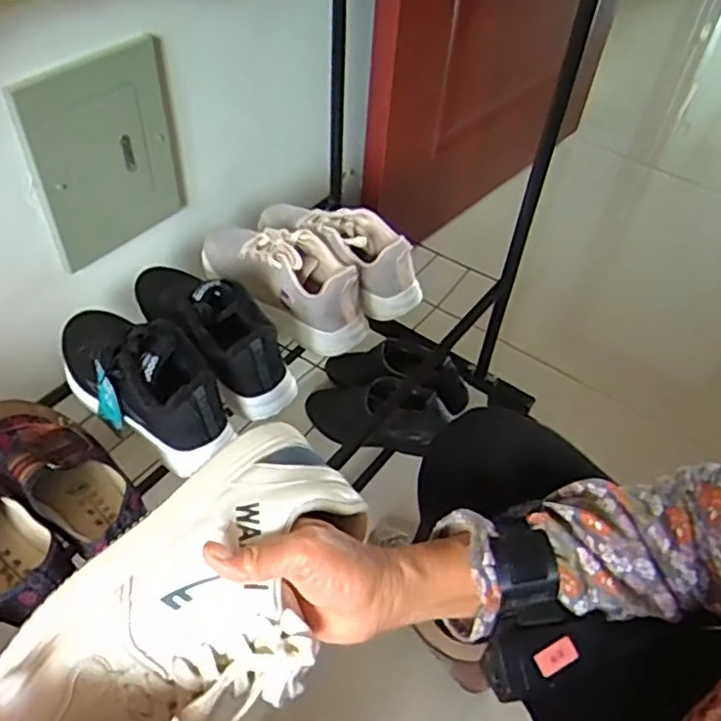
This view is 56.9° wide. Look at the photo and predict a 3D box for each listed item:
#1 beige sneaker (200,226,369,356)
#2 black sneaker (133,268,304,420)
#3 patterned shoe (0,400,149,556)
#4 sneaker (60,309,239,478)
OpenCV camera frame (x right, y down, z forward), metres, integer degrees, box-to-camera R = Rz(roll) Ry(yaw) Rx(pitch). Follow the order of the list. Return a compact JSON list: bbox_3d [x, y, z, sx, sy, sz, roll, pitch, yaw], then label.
[{"bbox_3d":[-0.096,-0.110,0.818,0.099,0.090,0.248,-35,60,-31],"label":"beige sneaker"},{"bbox_3d":[-0.176,-0.050,0.739,0.087,0.100,0.239,-33,59,-30],"label":"black sneaker"},{"bbox_3d":[-0.283,0.104,0.632,0.226,0.059,0.085,34,53,23],"label":"patterned shoe"},{"bbox_3d":[-0.232,0.010,0.692,0.243,0.103,0.092,31,52,21],"label":"sneaker"}]

